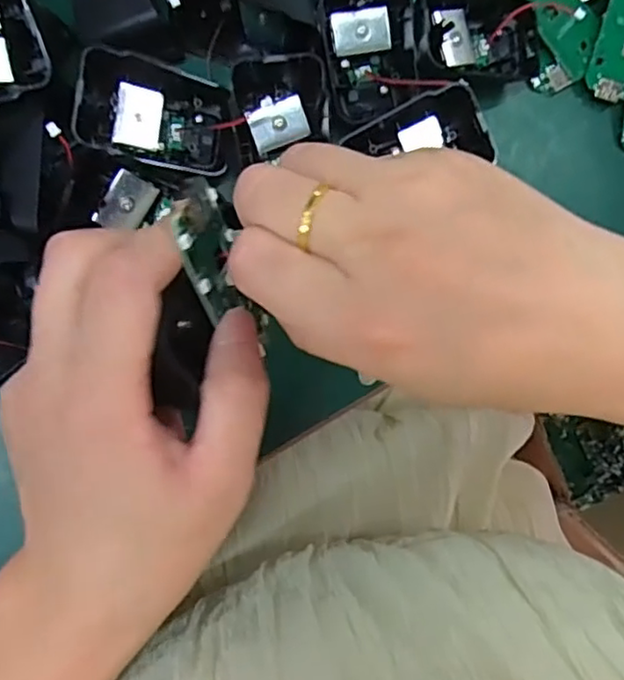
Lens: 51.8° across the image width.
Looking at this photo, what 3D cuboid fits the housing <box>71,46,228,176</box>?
[{"bbox_3d":[-0.075,-0.101,0.296,0.068,0.019,0.040,2,89,-31],"label":"housing"}]

